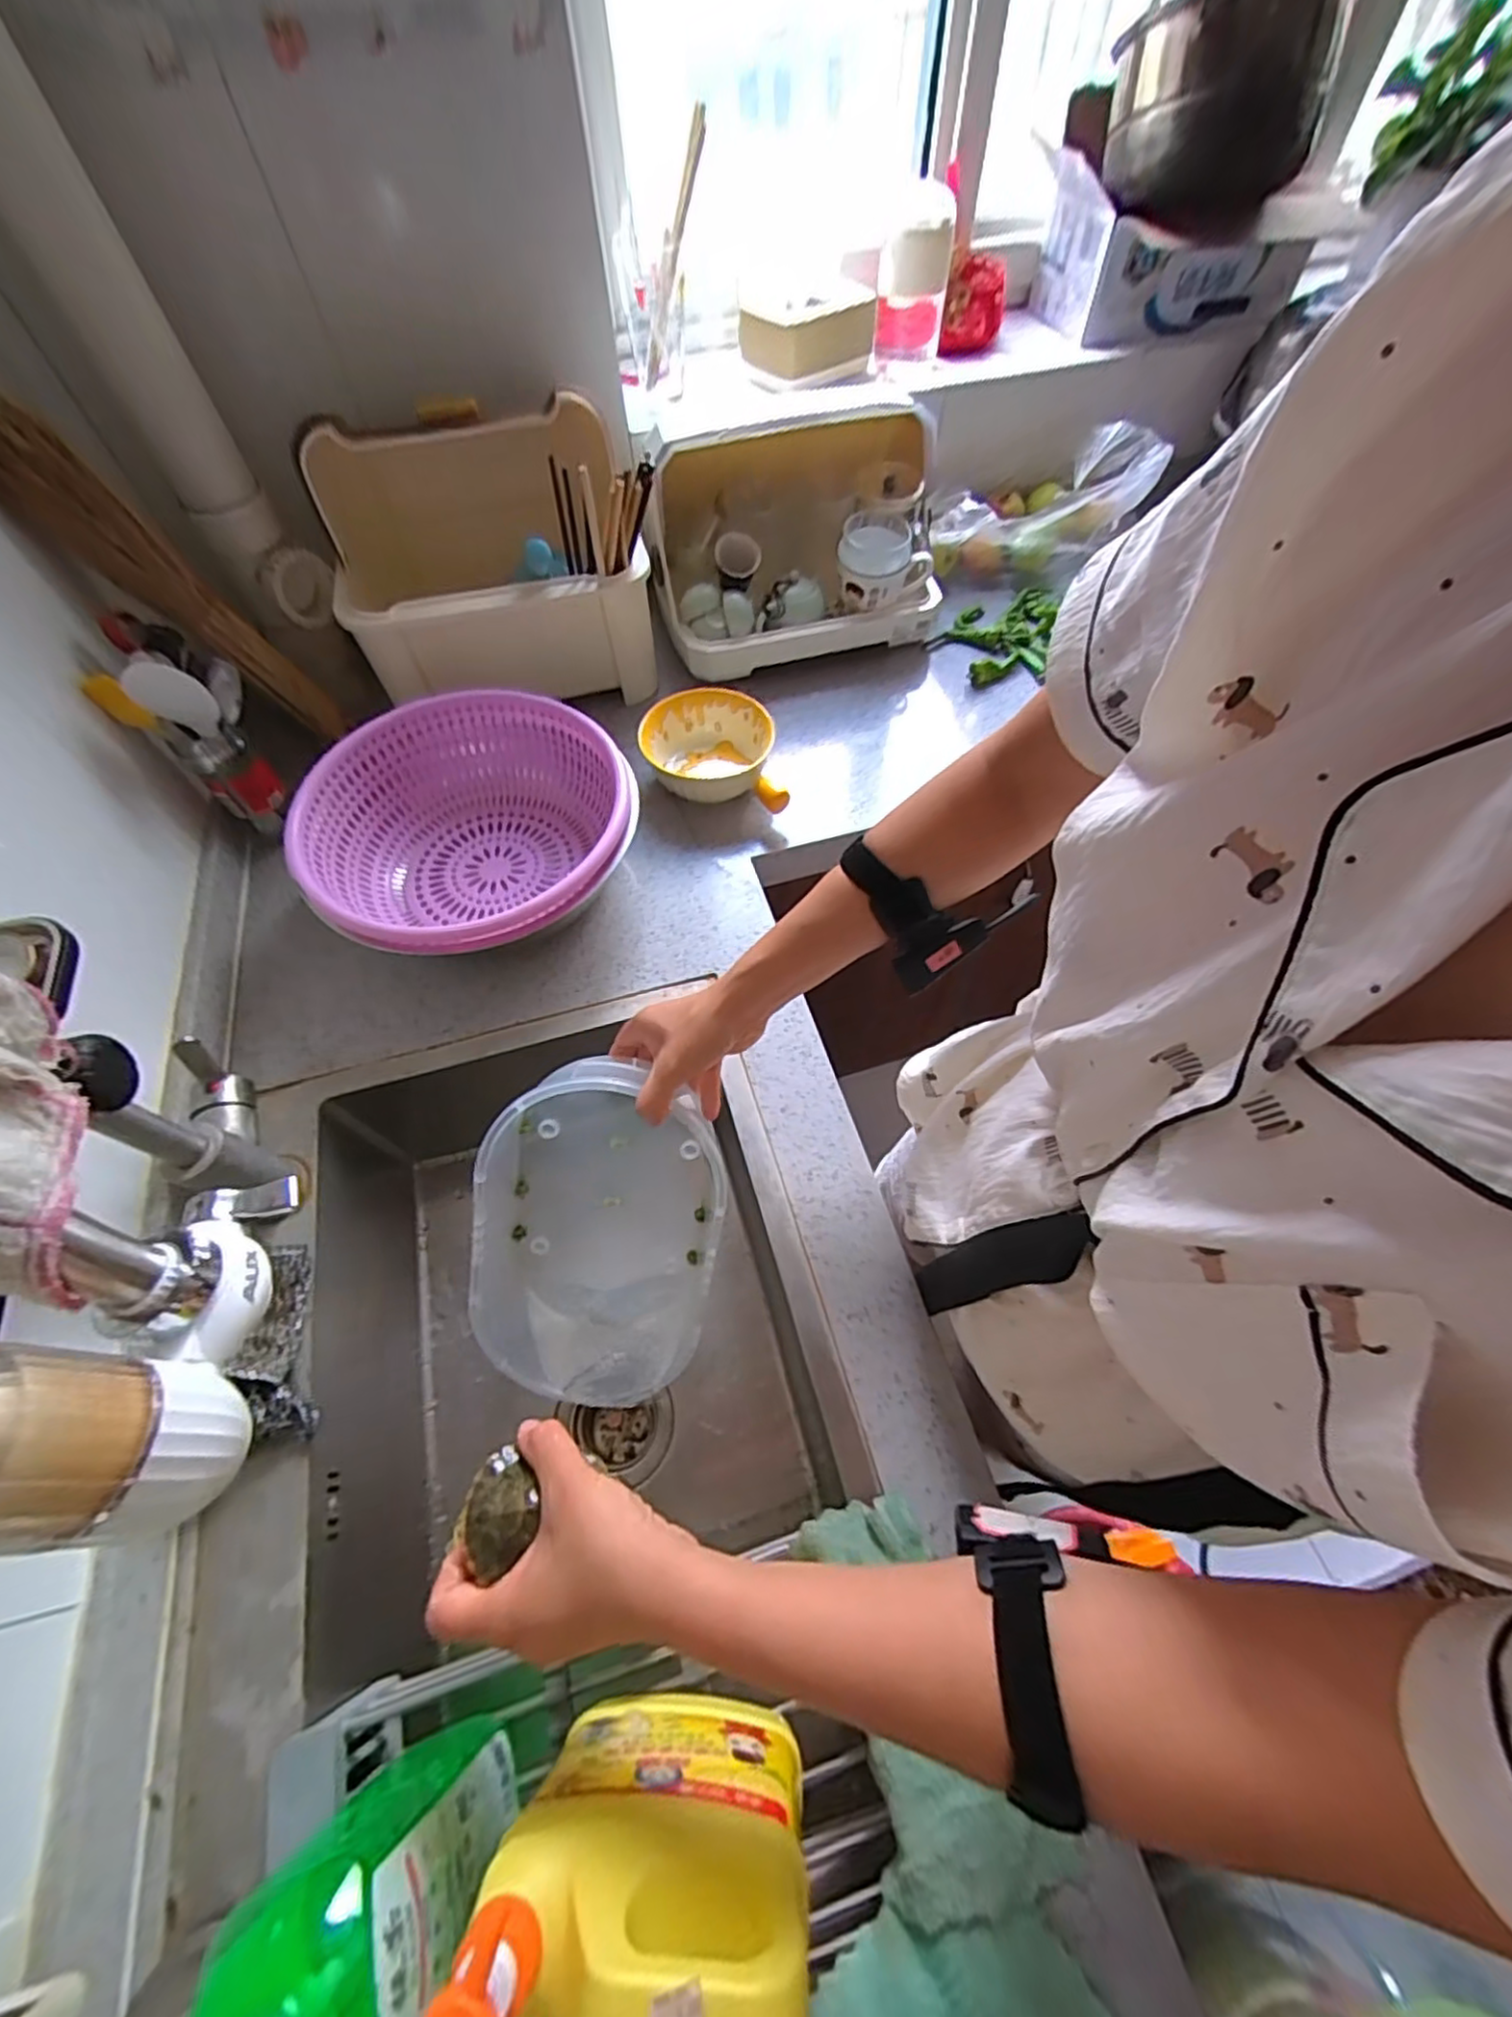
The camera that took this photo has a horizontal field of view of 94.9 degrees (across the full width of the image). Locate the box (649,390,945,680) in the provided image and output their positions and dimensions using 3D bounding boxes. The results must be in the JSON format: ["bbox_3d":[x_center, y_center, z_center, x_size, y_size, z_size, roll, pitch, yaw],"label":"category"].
[{"bbox_3d":[0.057,-0.573,0.848,0.361,0.209,0.172,-14,60,-6],"label":"box"}]

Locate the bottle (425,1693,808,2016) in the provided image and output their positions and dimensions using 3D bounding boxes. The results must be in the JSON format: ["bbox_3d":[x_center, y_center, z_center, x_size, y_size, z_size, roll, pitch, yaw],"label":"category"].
[{"bbox_3d":[-0.049,0.417,0.340,0.141,0.207,0.064,-4,60,0],"label":"bottle"}]

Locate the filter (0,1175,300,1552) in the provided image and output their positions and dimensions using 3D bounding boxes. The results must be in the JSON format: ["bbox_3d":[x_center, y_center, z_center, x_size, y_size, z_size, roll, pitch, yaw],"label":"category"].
[{"bbox_3d":[-0.240,0.119,0.257,0.062,0.097,0.129,-11,60,-4],"label":"filter"}]

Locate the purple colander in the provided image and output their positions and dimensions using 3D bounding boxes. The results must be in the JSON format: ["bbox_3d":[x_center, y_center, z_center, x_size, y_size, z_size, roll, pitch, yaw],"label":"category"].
[{"bbox_3d":[-0.276,-0.169,0.702,0.308,0.112,0.308,-15,60,-7],"label":"purple colander"}]

